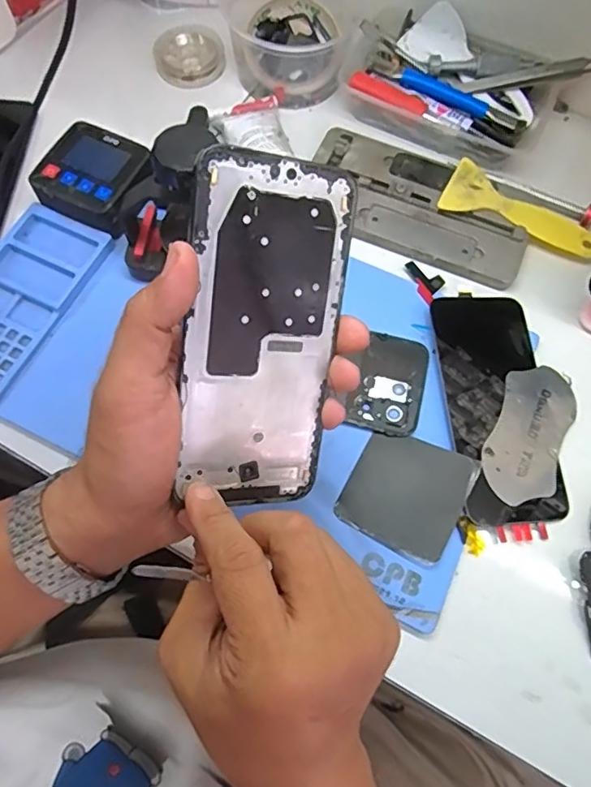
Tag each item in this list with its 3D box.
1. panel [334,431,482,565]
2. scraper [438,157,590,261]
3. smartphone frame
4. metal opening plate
[{"bbox_3d":[0.072,0.063,0.353,0.070,0.010,0.071,28,71,9],"label":"panel"},{"bbox_3d":[0.175,-0.138,0.427,0.122,0.005,0.049,28,71,9],"label":"scraper"},{"bbox_3d":[-0.015,-0.023,0.252,0.071,0.004,0.158,1,107,-26],"label":"smartphone frame"},{"bbox_3d":[0.158,0.027,0.370,0.051,0.004,0.100,27,69,-2],"label":"metal opening plate"}]

